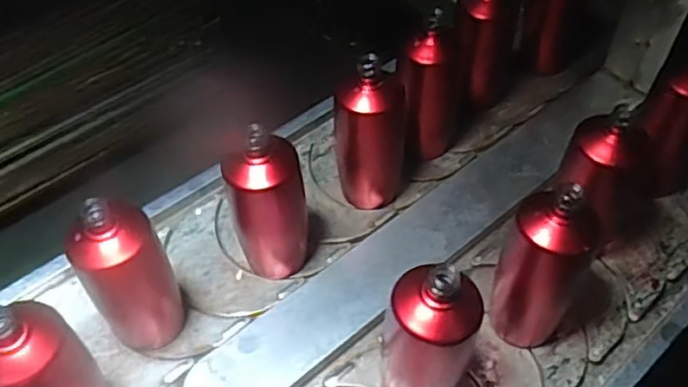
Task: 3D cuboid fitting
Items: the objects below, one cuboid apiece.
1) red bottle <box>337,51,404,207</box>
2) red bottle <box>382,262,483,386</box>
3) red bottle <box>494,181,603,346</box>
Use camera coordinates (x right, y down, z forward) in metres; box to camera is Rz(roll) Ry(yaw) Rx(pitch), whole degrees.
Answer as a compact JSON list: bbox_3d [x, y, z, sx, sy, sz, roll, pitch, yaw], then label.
[{"bbox_3d":[0.033,-0.069,0.795,0.081,0.197,0.063,2,52,4],"label":"red bottle"},{"bbox_3d":[0.080,0.144,0.618,0.084,0.197,0.076,11,53,11],"label":"red bottle"},{"bbox_3d":[0.197,0.078,0.671,0.080,0.199,0.075,-33,57,-22],"label":"red bottle"}]

